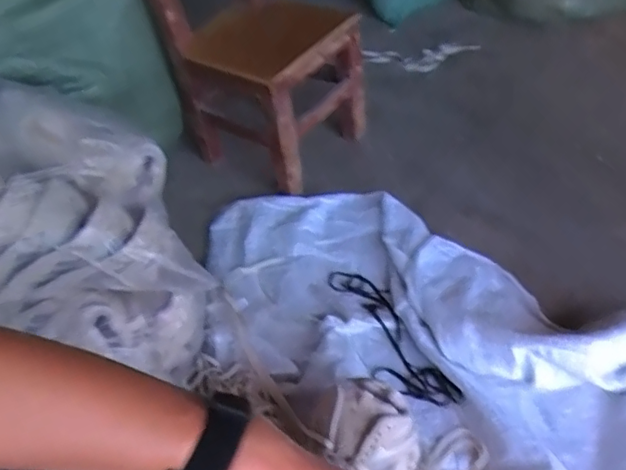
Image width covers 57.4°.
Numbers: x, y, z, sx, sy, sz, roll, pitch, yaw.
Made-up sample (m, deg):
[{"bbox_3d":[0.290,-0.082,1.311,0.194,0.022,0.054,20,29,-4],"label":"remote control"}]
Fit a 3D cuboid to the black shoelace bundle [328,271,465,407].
[{"bbox_3d":[0.125,0.172,0.998,0.100,0.031,0.310,-23,51,-17],"label":"black shoelace bundle"}]

